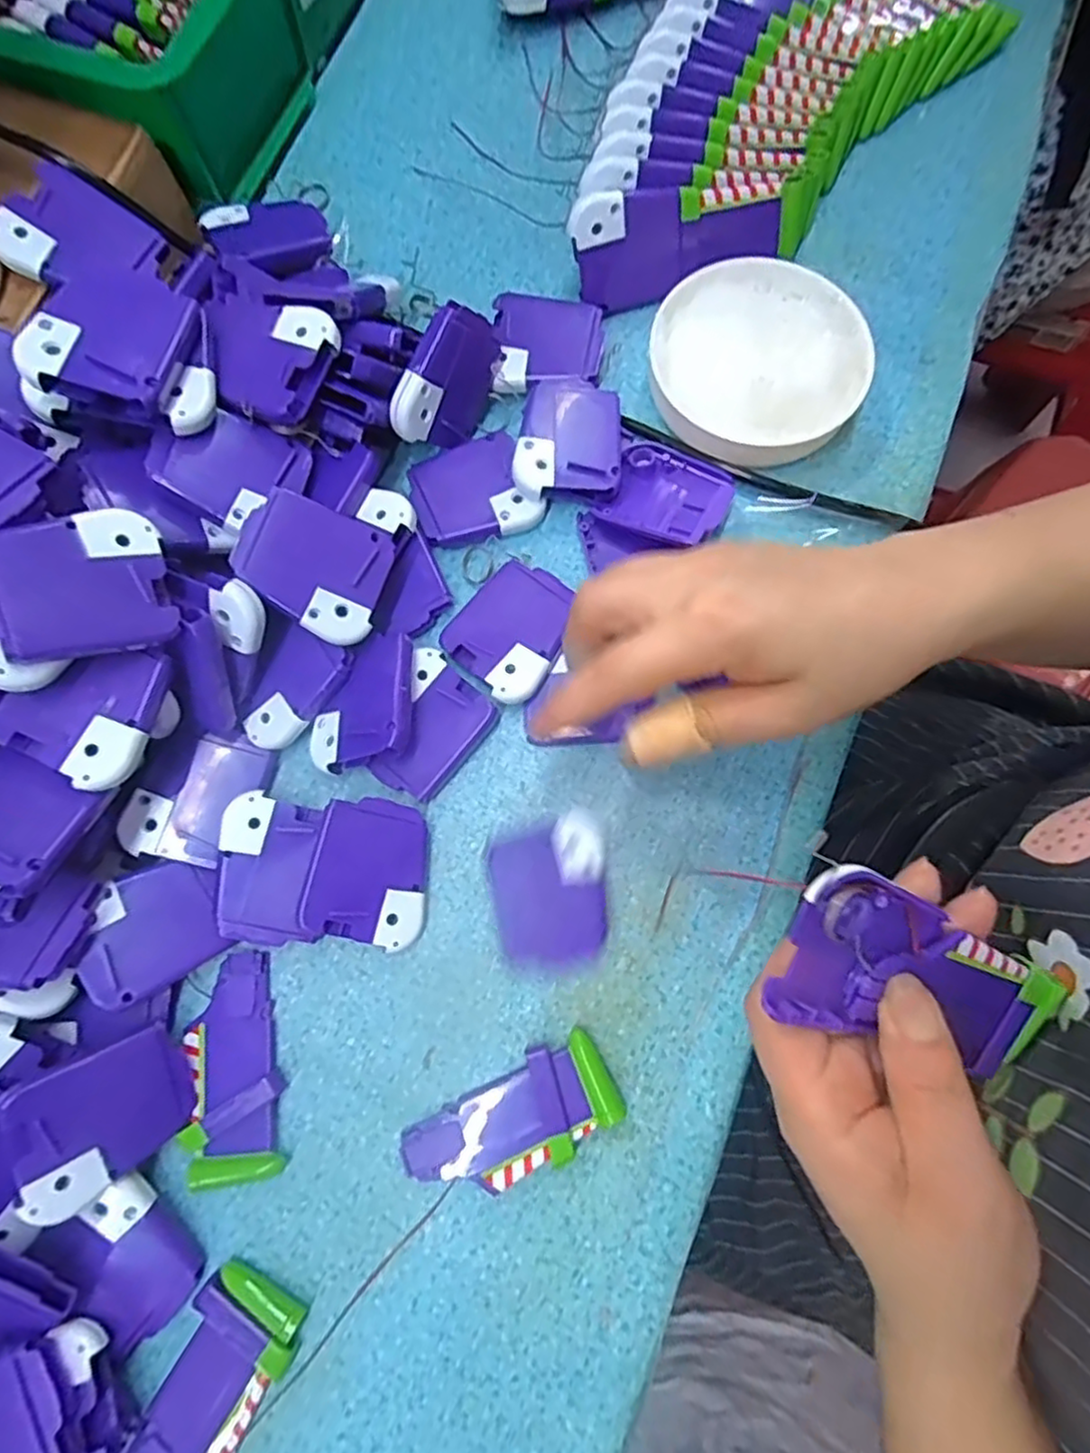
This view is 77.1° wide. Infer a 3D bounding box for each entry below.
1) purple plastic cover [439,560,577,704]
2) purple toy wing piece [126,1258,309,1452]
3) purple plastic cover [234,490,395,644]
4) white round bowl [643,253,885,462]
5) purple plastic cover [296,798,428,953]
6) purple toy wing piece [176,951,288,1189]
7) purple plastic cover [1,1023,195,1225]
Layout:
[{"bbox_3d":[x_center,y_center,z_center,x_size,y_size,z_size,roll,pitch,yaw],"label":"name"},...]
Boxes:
[{"bbox_3d":[-0.014,-0.047,0.328,0.052,0.014,0.061,39,81,8],"label":"purple plastic cover"},{"bbox_3d":[-0.133,0.263,0.268,0.042,0.007,0.089,29,80,6],"label":"purple toy wing piece"},{"bbox_3d":[-0.101,-0.070,0.297,0.061,0.004,0.053,21,85,-18],"label":"purple plastic cover"},{"bbox_3d":[0.107,-0.182,0.349,0.105,0.026,0.102,0,78,0],"label":"white round bowl"},{"bbox_3d":[-0.076,0.063,0.301,0.051,0.004,0.060,16,72,-16],"label":"purple plastic cover"},{"bbox_3d":[-0.133,0.146,0.293,0.038,0.010,0.090,-5,78,-1],"label":"purple toy wing piece"},{"bbox_3d":[-0.172,0.153,0.267,0.059,0.005,0.048,-18,92,-46],"label":"purple plastic cover"}]

